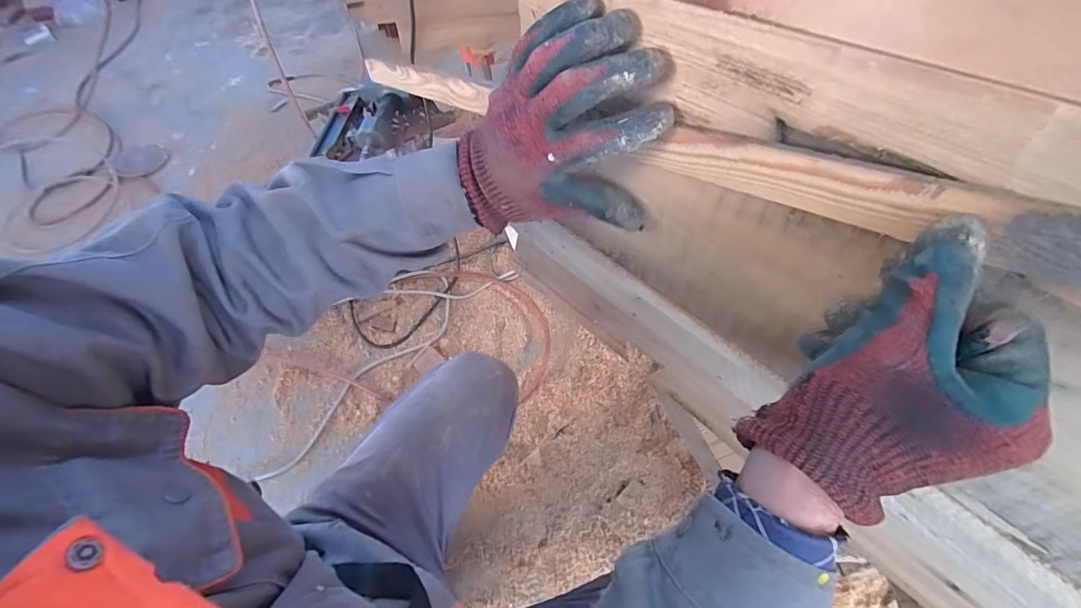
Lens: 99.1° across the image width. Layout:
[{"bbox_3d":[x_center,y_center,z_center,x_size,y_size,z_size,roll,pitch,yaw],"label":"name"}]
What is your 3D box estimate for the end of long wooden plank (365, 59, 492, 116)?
[{"bbox_3d":[-0.119,-0.221,0.464,0.203,0.029,0.008,31,64,36],"label":"end of long wooden plank"}]

